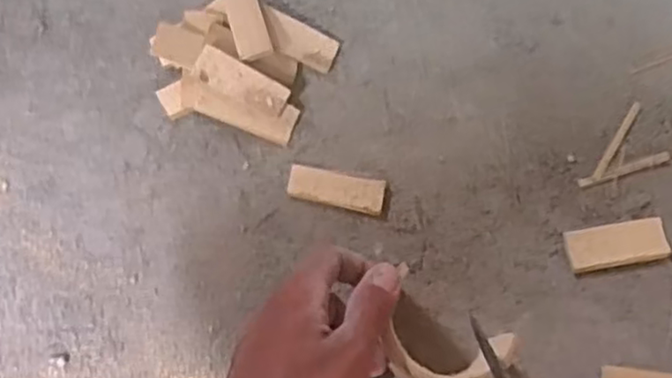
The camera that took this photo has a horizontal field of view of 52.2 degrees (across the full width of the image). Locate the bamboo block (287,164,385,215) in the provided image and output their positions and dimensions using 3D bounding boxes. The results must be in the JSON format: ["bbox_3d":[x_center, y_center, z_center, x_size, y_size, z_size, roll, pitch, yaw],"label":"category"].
[{"bbox_3d":[0.001,0.000,0.443,0.062,0.005,0.022,11,76,2],"label":"bamboo block"}]

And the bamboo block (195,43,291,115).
[{"bbox_3d":[-0.059,-0.067,0.438,0.060,0.006,0.025,24,102,-13],"label":"bamboo block"}]

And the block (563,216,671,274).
[{"bbox_3d":[0.181,0.035,0.441,0.064,0.008,0.027,-9,76,-3],"label":"block"}]

